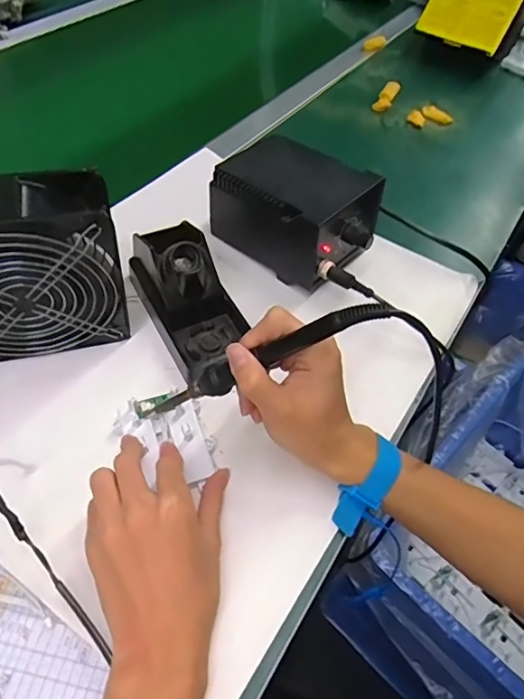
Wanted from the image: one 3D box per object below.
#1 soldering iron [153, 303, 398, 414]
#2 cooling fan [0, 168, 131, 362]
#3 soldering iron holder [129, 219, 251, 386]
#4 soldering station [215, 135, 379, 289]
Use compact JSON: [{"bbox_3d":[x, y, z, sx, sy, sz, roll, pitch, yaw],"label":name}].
[{"bbox_3d":[-0.005,0.007,0.337,0.194,0.019,0.017,-28,44,29],"label":"soldering iron"},{"bbox_3d":[-0.193,-0.060,0.399,0.154,0.142,0.061,-11,55,-16],"label":"cooling fan"},{"bbox_3d":[-0.065,-0.057,0.465,0.078,0.068,0.157,-20,58,-22],"label":"soldering iron holder"},{"bbox_3d":[0.041,-0.150,0.539,0.159,0.110,0.114,36,56,18],"label":"soldering station"}]

